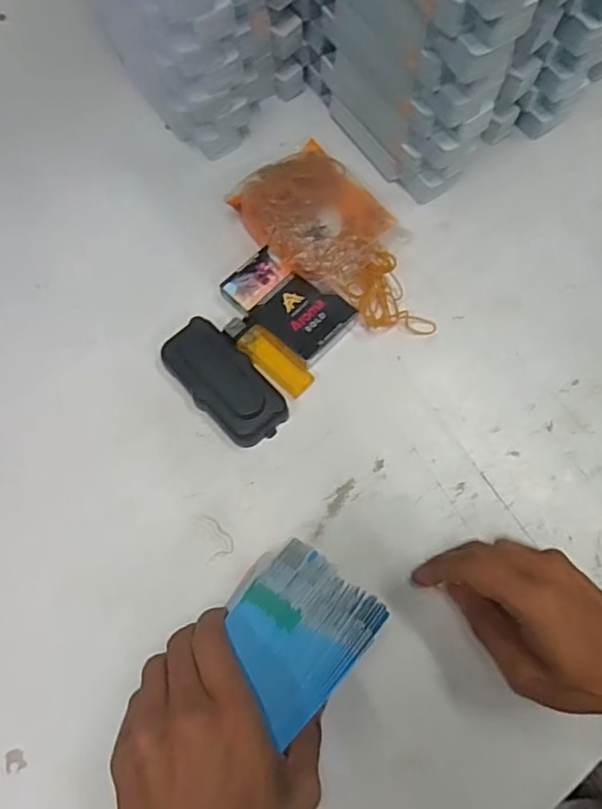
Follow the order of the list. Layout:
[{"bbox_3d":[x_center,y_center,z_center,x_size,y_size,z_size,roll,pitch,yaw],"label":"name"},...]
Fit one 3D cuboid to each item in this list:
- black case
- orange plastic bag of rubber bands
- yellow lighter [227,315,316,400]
[{"bbox_3d":[-0.059,-0.019,0.429,0.052,0.024,0.106,-39,79,-13],"label":"black case"},{"bbox_3d":[0.039,-0.136,0.460,0.186,0.027,0.102,44,76,10],"label":"orange plastic bag of rubber bands"},{"bbox_3d":[-0.026,-0.041,0.444,0.082,0.011,0.026,40,76,9],"label":"yellow lighter"}]

